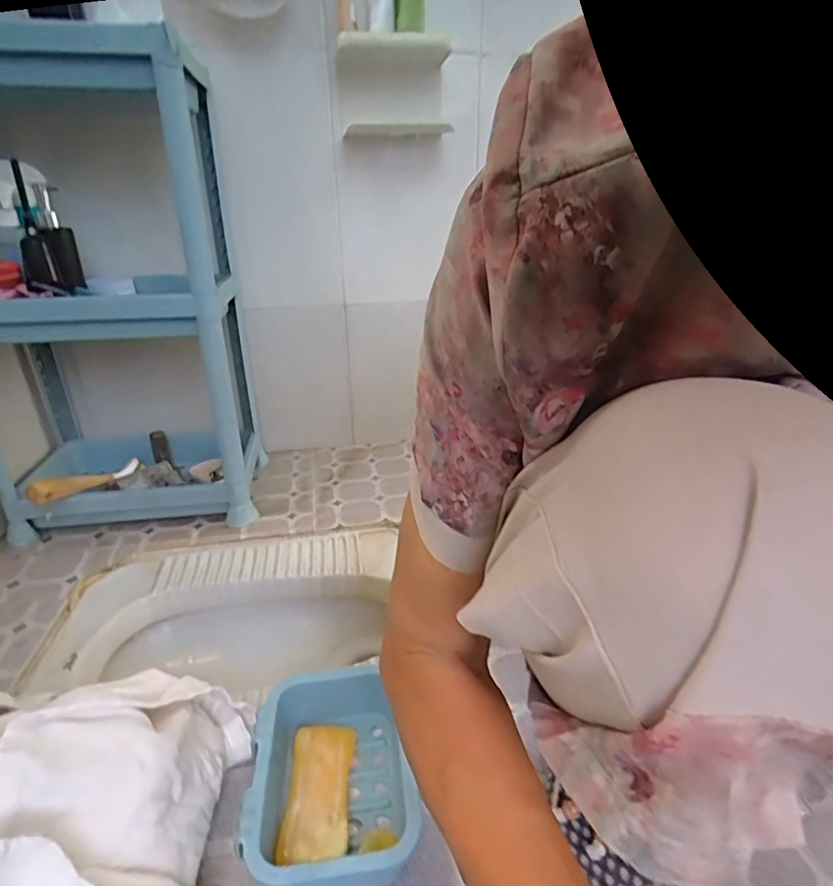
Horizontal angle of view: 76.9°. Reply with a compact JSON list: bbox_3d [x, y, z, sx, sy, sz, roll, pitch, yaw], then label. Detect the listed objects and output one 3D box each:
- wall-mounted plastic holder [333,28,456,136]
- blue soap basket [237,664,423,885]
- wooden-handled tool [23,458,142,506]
[{"bbox_3d":[-0.032,-0.579,0.848,0.189,0.139,0.037,-13,27,-24],"label":"wall-mounted plastic holder"},{"bbox_3d":[-0.075,0.278,0.440,0.119,0.061,0.175,-6,25,-9],"label":"blue soap basket"},{"bbox_3d":[-0.510,0.058,0.822,0.024,0.033,0.207,7,9,9],"label":"wooden-handled tool"}]

